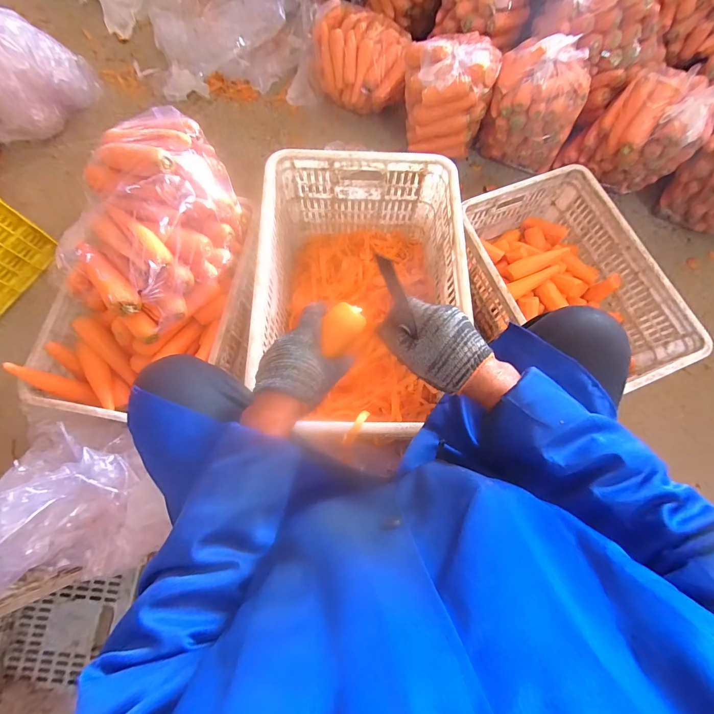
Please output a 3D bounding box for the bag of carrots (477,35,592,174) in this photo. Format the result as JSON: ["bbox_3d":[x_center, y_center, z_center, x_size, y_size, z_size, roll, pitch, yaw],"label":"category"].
[{"bbox_3d":[0.520,-0.729,1.001,0.263,0.297,0.186,16,75,3],"label":"bag of carrots"}]

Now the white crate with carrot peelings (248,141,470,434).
[{"bbox_3d":[0.009,-0.140,0.793,0.417,0.267,0.586,0,75,-1],"label":"white crate with carrot peelings"}]

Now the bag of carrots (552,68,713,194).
[{"bbox_3d":[0.809,-0.643,0.983,0.197,0.267,0.264,-20,76,-6],"label":"bag of carrots"}]

